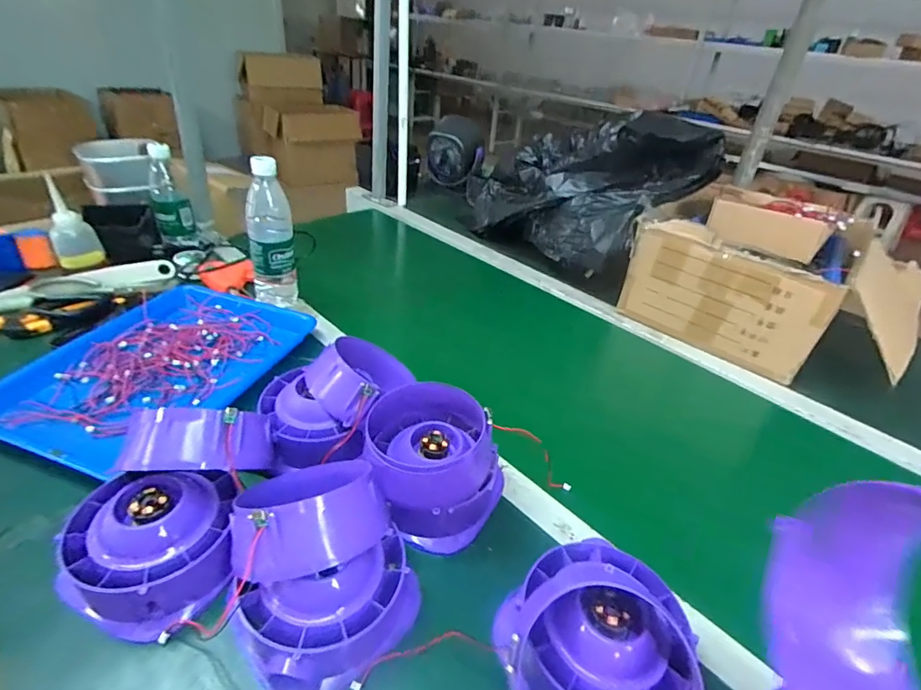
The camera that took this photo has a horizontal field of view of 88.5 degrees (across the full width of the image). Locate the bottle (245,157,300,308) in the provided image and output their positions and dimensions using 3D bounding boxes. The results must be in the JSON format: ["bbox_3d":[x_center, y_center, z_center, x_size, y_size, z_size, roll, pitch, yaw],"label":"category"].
[{"bbox_3d":[-0.289,-0.162,0.721,0.064,0.231,0.055,-6,36,-17],"label":"bottle"}]

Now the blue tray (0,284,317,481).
[{"bbox_3d":[-0.383,0.031,0.619,0.246,0.045,0.340,14,35,11],"label":"blue tray"}]

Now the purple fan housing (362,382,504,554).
[{"bbox_3d":[-0.023,0.113,0.482,0.141,0.089,0.144,-5,36,-17],"label":"purple fan housing"}]

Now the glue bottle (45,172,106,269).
[{"bbox_3d":[-0.627,-0.193,0.760,0.062,0.126,0.063,-19,42,-33],"label":"glue bottle"}]

